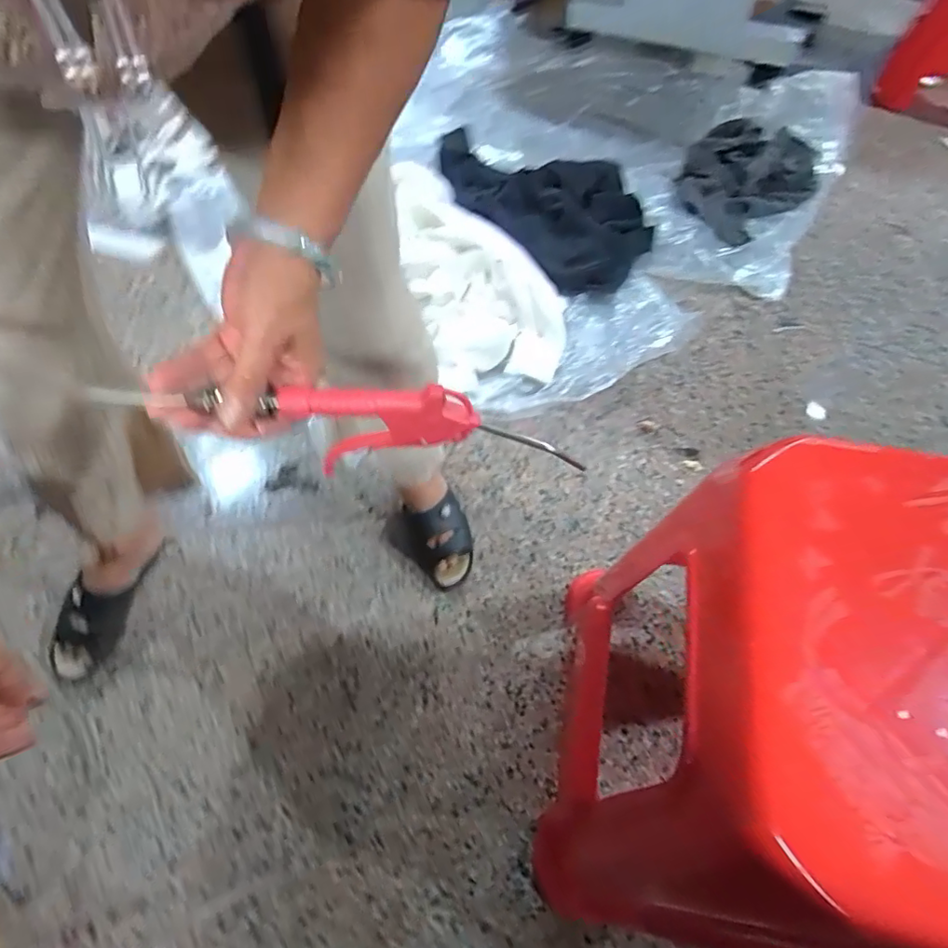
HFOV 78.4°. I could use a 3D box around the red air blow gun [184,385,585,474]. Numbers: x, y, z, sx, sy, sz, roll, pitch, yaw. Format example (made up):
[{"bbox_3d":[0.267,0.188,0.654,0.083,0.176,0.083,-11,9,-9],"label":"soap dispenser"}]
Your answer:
[{"bbox_3d":[-0.024,-0.027,0.387,0.194,0.065,0.025,5,59,-11],"label":"red air blow gun"}]

